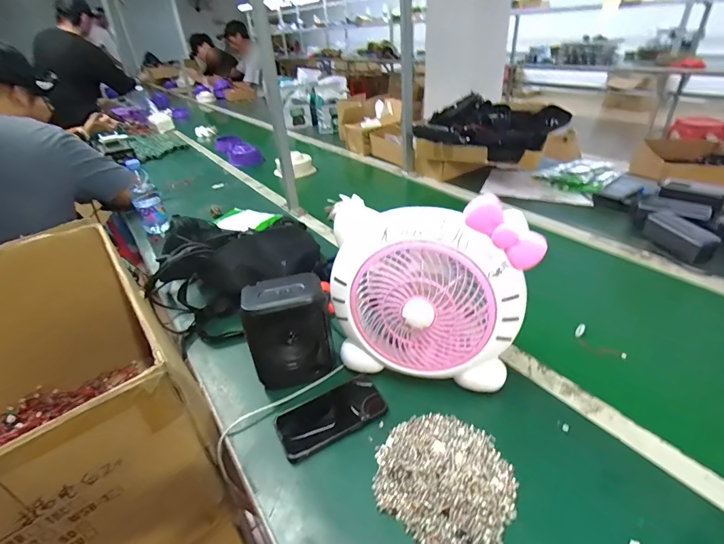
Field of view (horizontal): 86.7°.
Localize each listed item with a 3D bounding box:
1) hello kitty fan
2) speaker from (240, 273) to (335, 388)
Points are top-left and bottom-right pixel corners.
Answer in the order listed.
[{"bbox_3d":[0.085,0.034,0.515,0.255,0.242,0.077,3,33,12],"label":"hello kitty fan"},{"bbox_3d":[-0.109,0.091,0.585,0.121,0.157,0.072,-8,33,-6],"label":"speaker"}]

